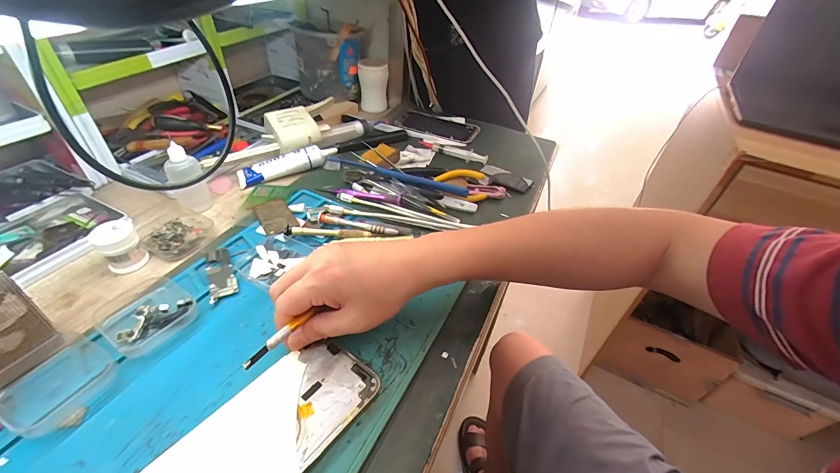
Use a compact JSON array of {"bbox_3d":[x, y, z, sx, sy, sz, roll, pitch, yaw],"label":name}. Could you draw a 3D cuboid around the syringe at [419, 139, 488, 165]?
[{"bbox_3d":[0.052,-0.138,0.582,0.118,0.015,0.015,24,45,18],"label":"syringe"}]

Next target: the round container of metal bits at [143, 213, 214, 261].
[{"bbox_3d":[-0.261,-0.004,0.401,0.046,0.020,0.066,16,43,10],"label":"round container of metal bits"}]

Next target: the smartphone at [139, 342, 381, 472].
[{"bbox_3d":[-0.107,0.137,0.253,0.077,0.007,0.158,33,48,26],"label":"smartphone"}]

